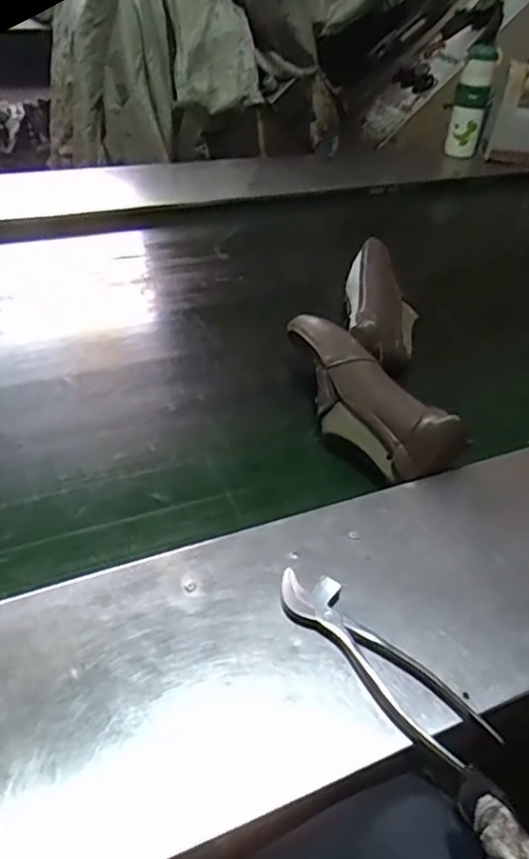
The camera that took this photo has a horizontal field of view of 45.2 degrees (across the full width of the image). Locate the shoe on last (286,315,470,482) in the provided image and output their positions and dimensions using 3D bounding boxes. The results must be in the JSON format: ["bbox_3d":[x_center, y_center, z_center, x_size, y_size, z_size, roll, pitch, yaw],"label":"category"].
[{"bbox_3d":[0.100,-0.038,0.709,0.089,0.067,0.260,-24,46,-31],"label":"shoe on last"}]

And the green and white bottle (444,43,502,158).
[{"bbox_3d":[0.443,-0.695,1.365,0.070,0.216,0.053,13,39,11],"label":"green and white bottle"}]

